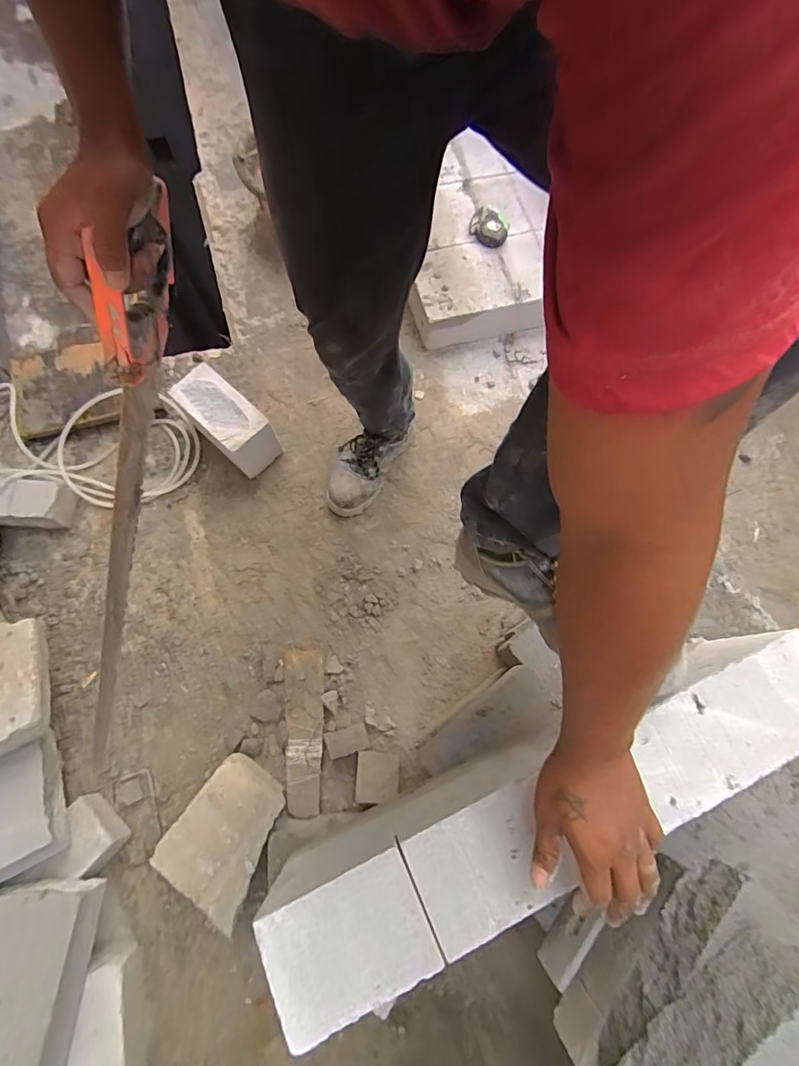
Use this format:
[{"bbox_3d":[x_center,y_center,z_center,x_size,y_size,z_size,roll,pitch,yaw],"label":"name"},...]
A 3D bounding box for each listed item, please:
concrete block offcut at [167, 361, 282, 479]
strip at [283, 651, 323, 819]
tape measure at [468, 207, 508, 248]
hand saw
[{"bbox_3d":[-0.367,-0.236,1.035,0.206,0.147,0.099,41,75,10],"label":"concrete block offcut"},{"bbox_3d":[-0.178,0.368,0.906,0.072,0.028,0.290,-5,72,-4],"label":"strip"},{"bbox_3d":[0.212,-0.756,1.184,0.078,0.044,0.105,-32,76,-12],"label":"tape measure"},{"bbox_3d":[-0.260,-0.030,0.453,0.023,0.099,0.534,11,100,1],"label":"hand saw"}]

